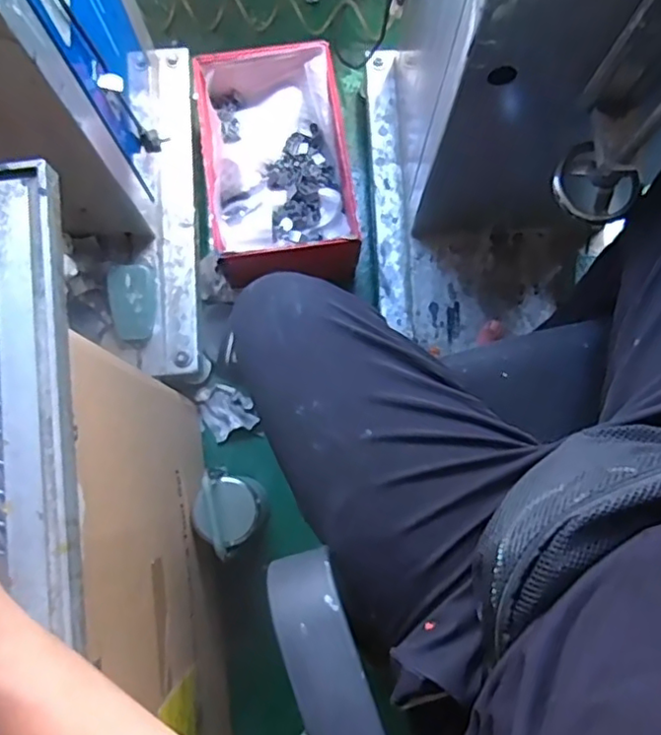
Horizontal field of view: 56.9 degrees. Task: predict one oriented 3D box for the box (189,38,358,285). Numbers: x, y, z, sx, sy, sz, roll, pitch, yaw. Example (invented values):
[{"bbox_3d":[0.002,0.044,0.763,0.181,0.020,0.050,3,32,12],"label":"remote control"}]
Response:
[{"bbox_3d":[-0.093,-0.342,1.086,0.248,0.143,0.401,-8,80,-2],"label":"box"}]

